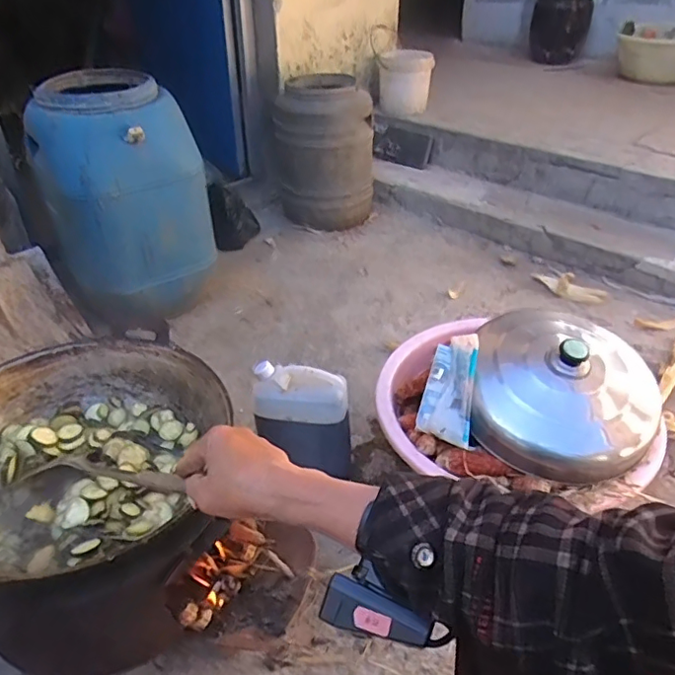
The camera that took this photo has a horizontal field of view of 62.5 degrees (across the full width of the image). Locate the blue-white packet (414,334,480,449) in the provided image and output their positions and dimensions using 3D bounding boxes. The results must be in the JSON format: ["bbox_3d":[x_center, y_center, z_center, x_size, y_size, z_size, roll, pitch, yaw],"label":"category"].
[{"bbox_3d":[0.171,0.077,0.858,0.019,0.160,0.117,18,-8,-26],"label":"blue-white packet"}]

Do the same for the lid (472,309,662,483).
[{"bbox_3d":[0.346,0.075,0.843,0.279,0.142,0.268,0,34,0],"label":"lid"}]

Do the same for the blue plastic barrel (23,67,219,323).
[{"bbox_3d":[-0.516,-0.318,1.340,0.309,0.521,0.316,25,41,32],"label":"blue plastic barrel"}]

